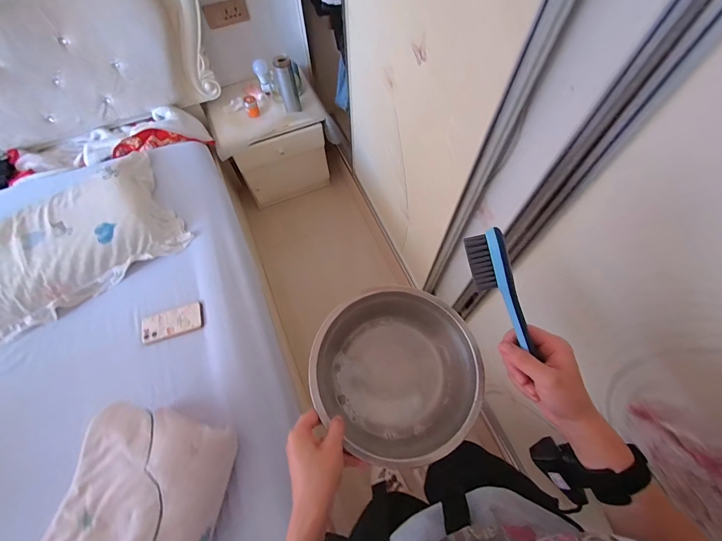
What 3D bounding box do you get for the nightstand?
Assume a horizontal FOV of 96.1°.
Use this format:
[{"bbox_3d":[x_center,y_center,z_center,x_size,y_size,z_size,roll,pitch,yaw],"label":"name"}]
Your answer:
[{"bbox_3d":[-0.400,-0.582,1.548,0.460,0.505,0.307,-23,67,-9],"label":"nightstand"}]

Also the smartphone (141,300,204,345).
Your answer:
[{"bbox_3d":[-0.510,0.141,0.879,0.168,0.011,0.077,-17,71,-1],"label":"smartphone"}]

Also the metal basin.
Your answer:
[{"bbox_3d":[0.047,0.144,0.459,0.215,0.067,0.213,0,66,1],"label":"metal basin"}]

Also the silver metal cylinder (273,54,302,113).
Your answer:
[{"bbox_3d":[-0.282,-0.714,1.249,0.065,0.187,0.054,-18,67,-7],"label":"silver metal cylinder"}]

